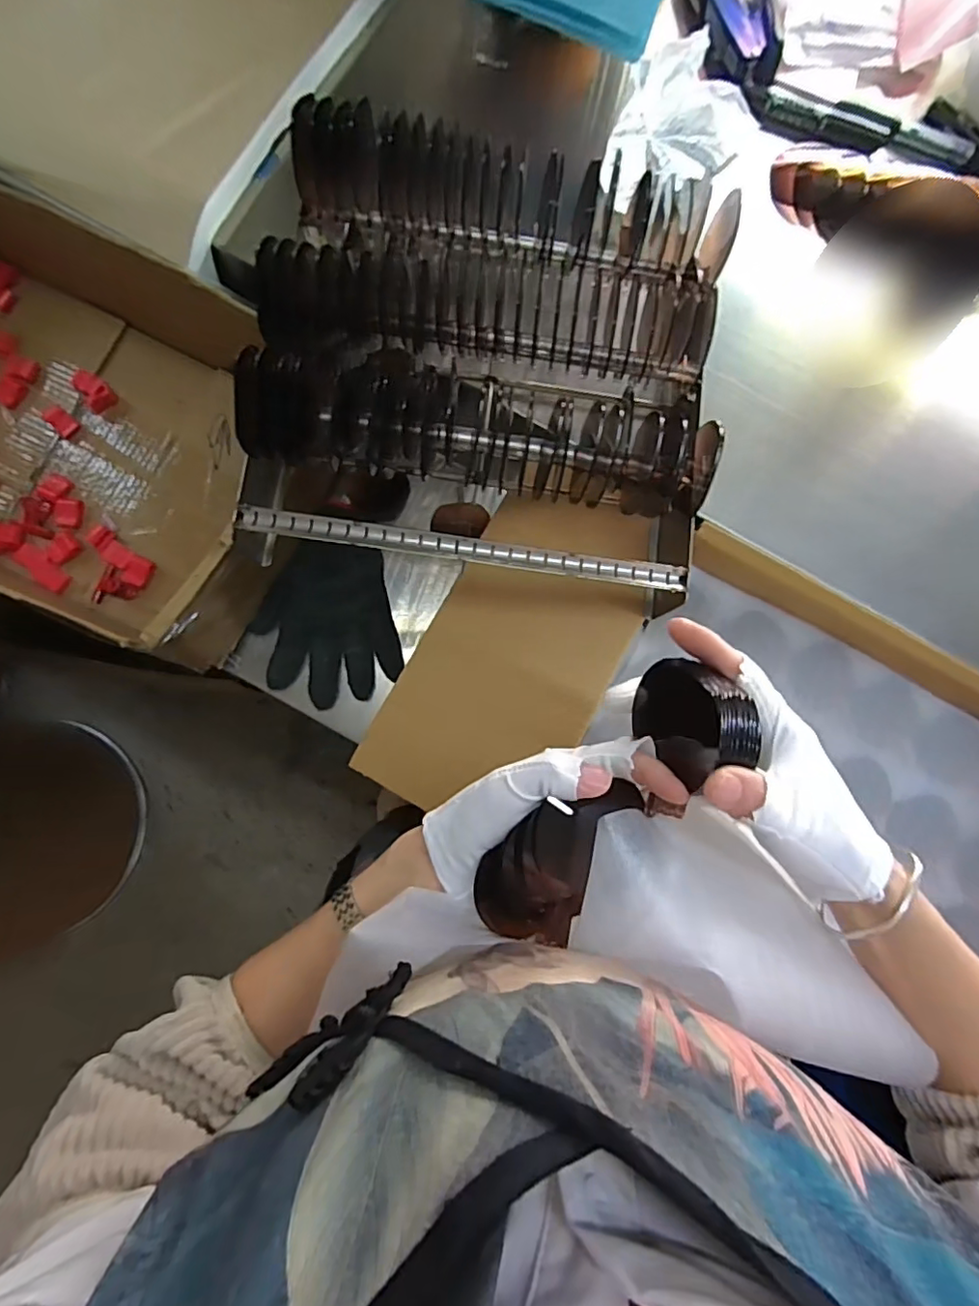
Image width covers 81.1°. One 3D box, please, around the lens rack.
[{"bbox_3d":[-0.001,-0.184,0.407,0.300,0.142,0.256,8,81,-3],"label":"lens rack"}]

